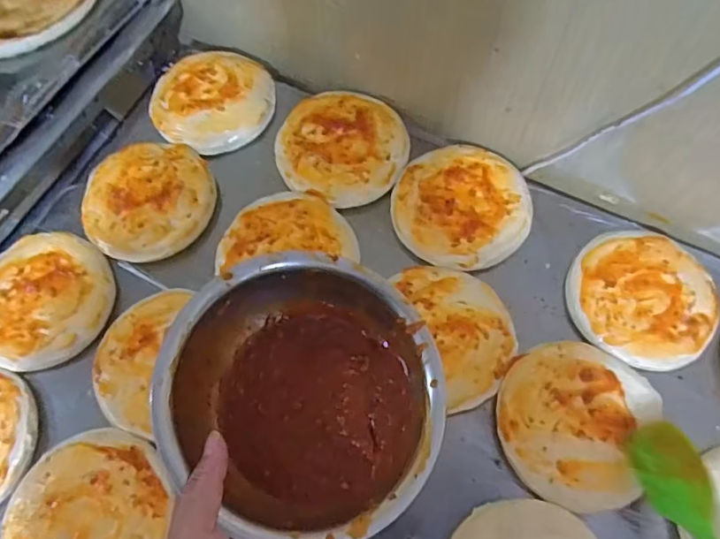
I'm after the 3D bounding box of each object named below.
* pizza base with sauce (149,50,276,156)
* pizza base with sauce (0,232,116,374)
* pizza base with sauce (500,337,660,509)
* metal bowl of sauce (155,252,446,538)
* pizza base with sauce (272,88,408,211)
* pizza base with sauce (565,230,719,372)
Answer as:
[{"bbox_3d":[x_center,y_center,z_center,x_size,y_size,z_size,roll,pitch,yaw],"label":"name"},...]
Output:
[{"bbox_3d":[-0.181,-0.209,0.679,0.142,0.021,0.140,0,67,1],"label":"pizza base with sauce"},{"bbox_3d":[-0.337,0.030,0.583,0.148,0.013,0.142,26,70,11],"label":"pizza base with sauce"},{"bbox_3d":[0.205,0.140,0.521,0.146,0.009,0.146,-19,68,-7],"label":"pizza base with sauce"},{"bbox_3d":[-0.042,0.094,0.407,0.193,0.080,0.193,5,70,-15],"label":"metal bowl of sauce"},{"bbox_3d":[-0.020,-0.143,0.646,0.149,0.012,0.140,0,67,1],"label":"pizza base with sauce"},{"bbox_3d":[0.289,0.027,0.568,0.142,0.013,0.139,11,68,6],"label":"pizza base with sauce"}]

